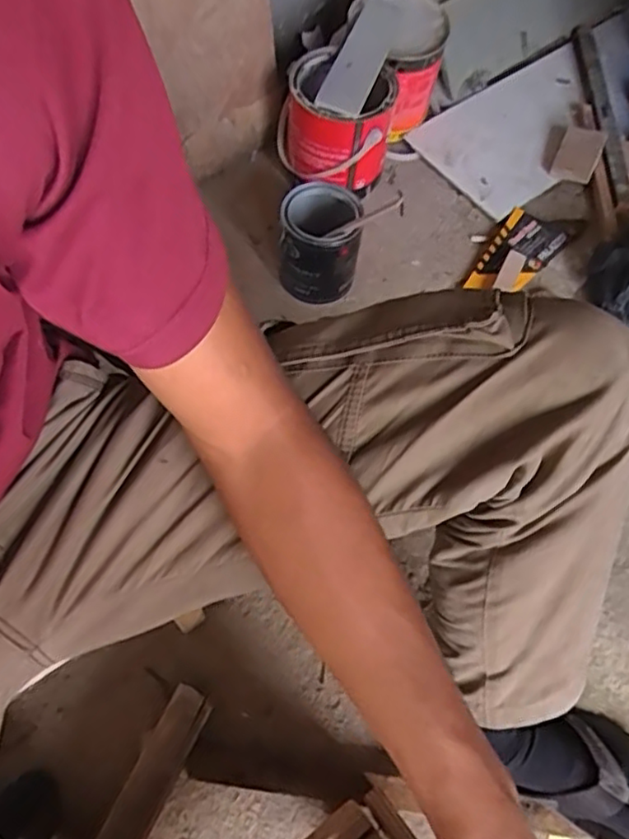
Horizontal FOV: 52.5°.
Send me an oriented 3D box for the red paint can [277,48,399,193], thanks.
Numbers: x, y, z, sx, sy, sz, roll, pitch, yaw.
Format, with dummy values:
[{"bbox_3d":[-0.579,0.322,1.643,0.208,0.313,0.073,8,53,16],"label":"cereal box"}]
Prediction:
[{"bbox_3d":[0.032,-0.438,0.940,0.157,0.123,0.142,32,65,11],"label":"red paint can"}]

